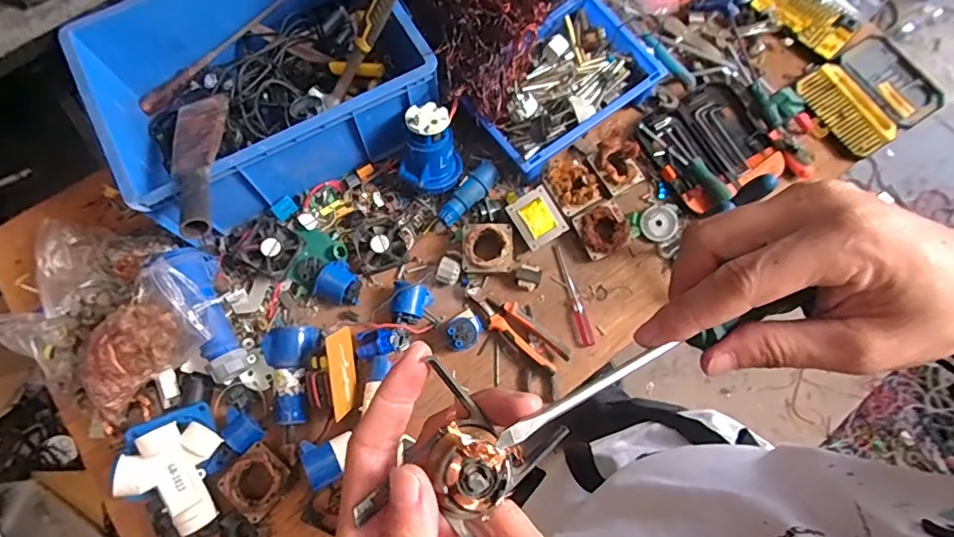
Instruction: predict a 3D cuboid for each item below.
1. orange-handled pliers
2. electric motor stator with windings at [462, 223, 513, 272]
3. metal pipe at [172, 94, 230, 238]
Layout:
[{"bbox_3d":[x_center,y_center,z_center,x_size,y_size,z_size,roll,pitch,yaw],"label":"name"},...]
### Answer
[{"bbox_3d":[0.063,0.095,0.816,0.189,0.028,0.051,35,75,10],"label":"orange-handled pliers"},{"bbox_3d":[0.018,-0.033,0.842,0.084,0.056,0.083,0,72,0],"label":"electric motor stator with windings"},{"bbox_3d":[-0.404,-0.166,0.743,0.081,0.037,0.356,-22,45,-7],"label":"metal pipe"}]

